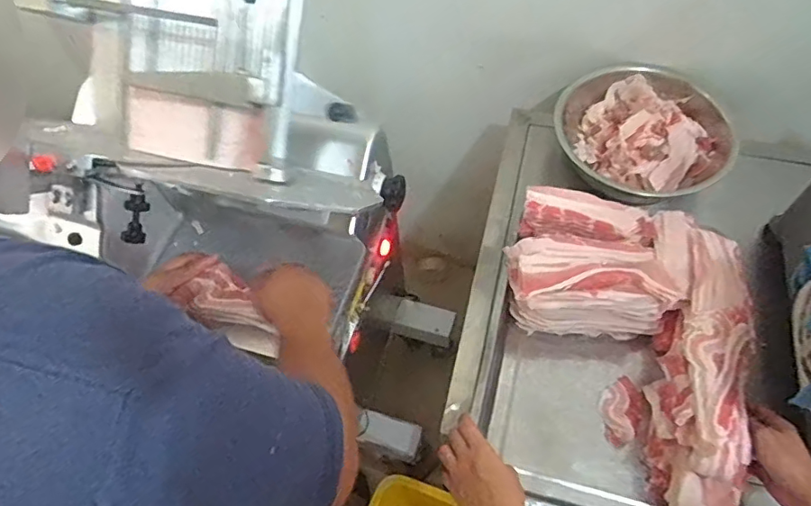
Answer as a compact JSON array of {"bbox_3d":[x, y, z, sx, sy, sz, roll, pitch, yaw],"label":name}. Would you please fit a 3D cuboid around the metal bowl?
[{"bbox_3d":[0.411,-0.206,0.958,0.261,0.087,0.274,-2,58,3],"label":"metal bowl"}]

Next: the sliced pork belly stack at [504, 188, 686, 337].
[{"bbox_3d":[0.266,0.010,0.824,0.213,0.112,0.199,-1,58,3],"label":"sliced pork belly stack"}]

